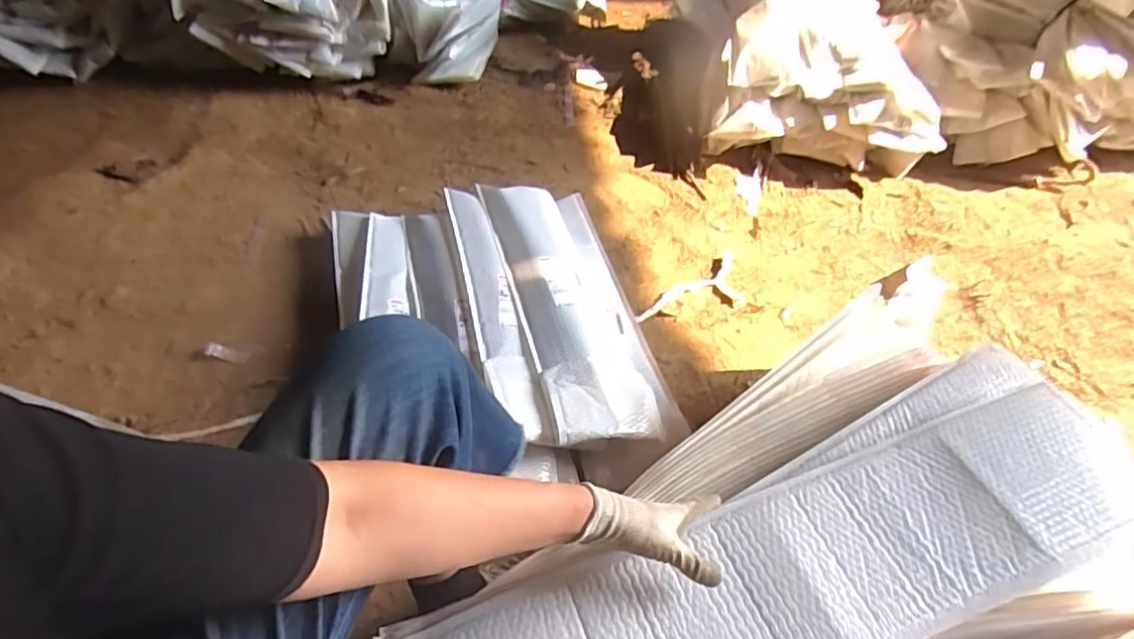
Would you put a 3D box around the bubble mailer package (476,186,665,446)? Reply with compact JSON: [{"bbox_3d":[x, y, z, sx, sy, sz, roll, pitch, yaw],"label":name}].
[{"bbox_3d":[-0.007,-0.047,1.072,0.177,0.029,0.627,-3,48,-22],"label":"bubble mailer package"}]

